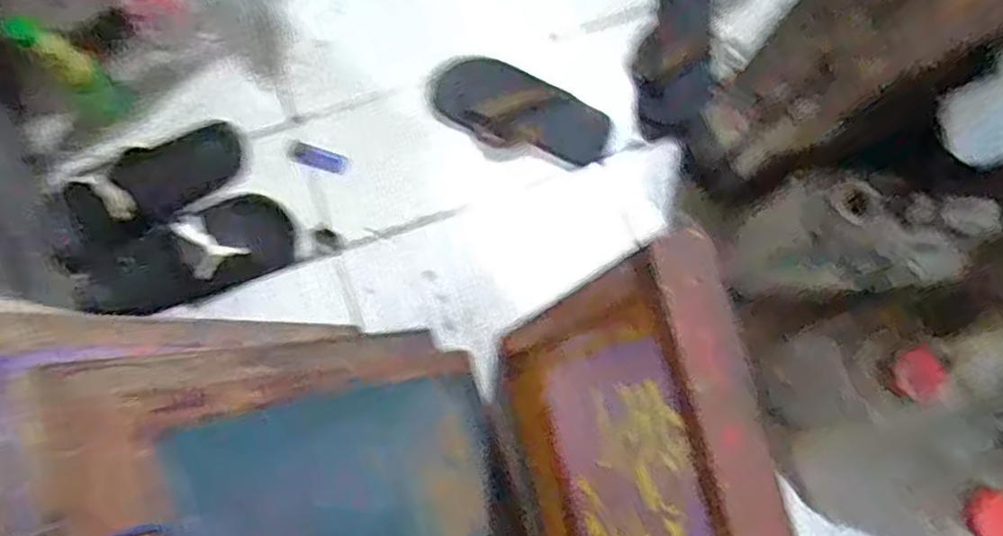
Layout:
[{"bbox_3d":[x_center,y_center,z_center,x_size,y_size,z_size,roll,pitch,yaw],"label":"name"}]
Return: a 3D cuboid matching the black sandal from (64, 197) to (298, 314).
[{"bbox_3d":[-0.430,-0.013,0.948,0.277,0.051,0.114,-21,80,-5],"label":"black sandal"}]

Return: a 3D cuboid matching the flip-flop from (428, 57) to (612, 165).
[{"bbox_3d":[0.028,-0.222,1.010,0.251,0.033,0.113,29,80,5],"label":"flip-flop"}]

